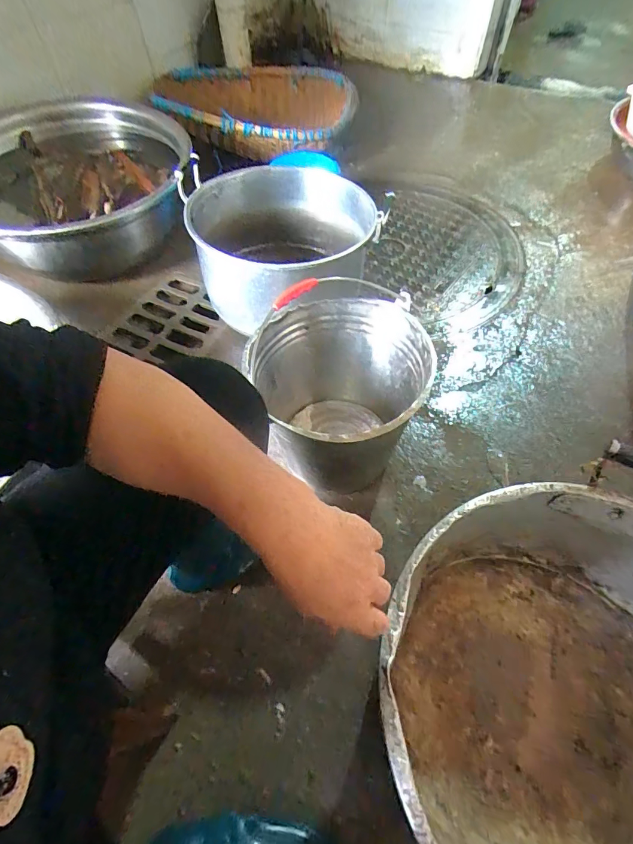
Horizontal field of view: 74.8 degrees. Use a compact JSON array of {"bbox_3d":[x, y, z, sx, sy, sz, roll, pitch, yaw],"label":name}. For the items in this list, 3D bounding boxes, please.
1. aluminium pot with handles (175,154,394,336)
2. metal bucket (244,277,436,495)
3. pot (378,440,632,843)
[{"bbox_3d":[-0.072,-0.439,1.025,0.427,0.240,0.422,0,57,1],"label":"aluminium pot with handles"},{"bbox_3d":[0.040,-0.047,0.754,0.290,0.335,0.301,0,57,1],"label":"metal bucket"},{"bbox_3d":[0.297,0.341,0.504,0.438,0.282,0.424,-2,54,3],"label":"pot"}]

